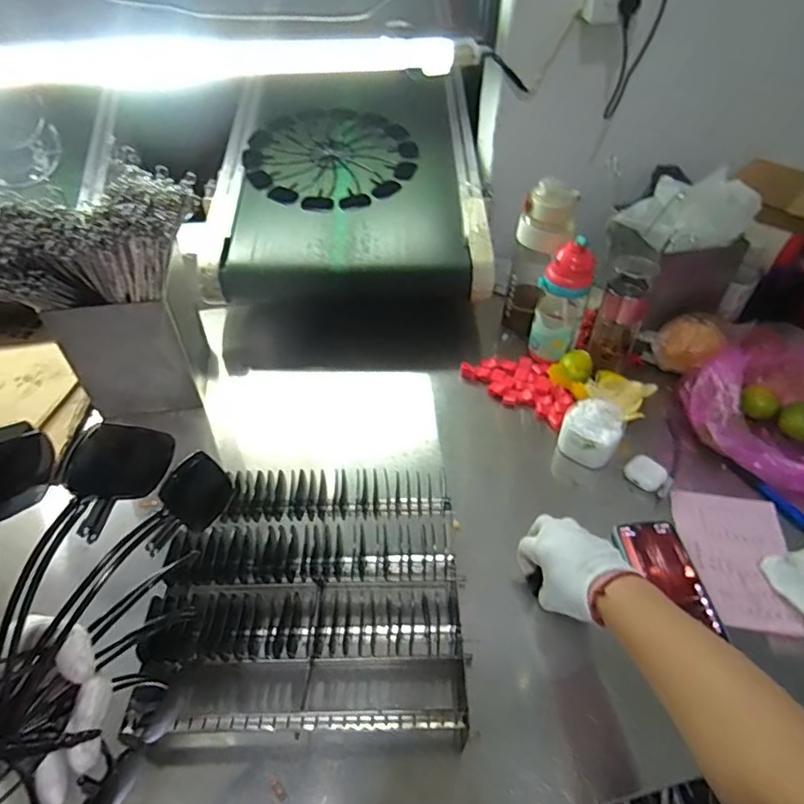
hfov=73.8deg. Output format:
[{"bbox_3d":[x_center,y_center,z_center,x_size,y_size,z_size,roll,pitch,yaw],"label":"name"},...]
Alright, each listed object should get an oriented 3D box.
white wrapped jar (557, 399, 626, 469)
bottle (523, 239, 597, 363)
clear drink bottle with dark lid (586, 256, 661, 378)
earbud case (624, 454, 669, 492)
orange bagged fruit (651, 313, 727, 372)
[{"bbox_3d":[0.266,0.042,0.753,0.076,0.056,0.077,0,46,0],"label":"white wrapped jar"},{"bbox_3d":[0.251,-0.154,0.846,0.078,0.196,0.067,16,48,14],"label":"bottle"},{"bbox_3d":[0.335,-0.126,0.828,0.067,0.177,0.071,20,49,18],"label":"clear drink bottle with dark lid"},{"bbox_3d":[0.329,0.097,0.724,0.042,0.020,0.049,-35,56,-29],"label":"earbud case"},{"bbox_3d":[0.461,-0.093,0.858,0.075,0.080,0.089,-34,55,-28],"label":"orange bagged fruit"}]

